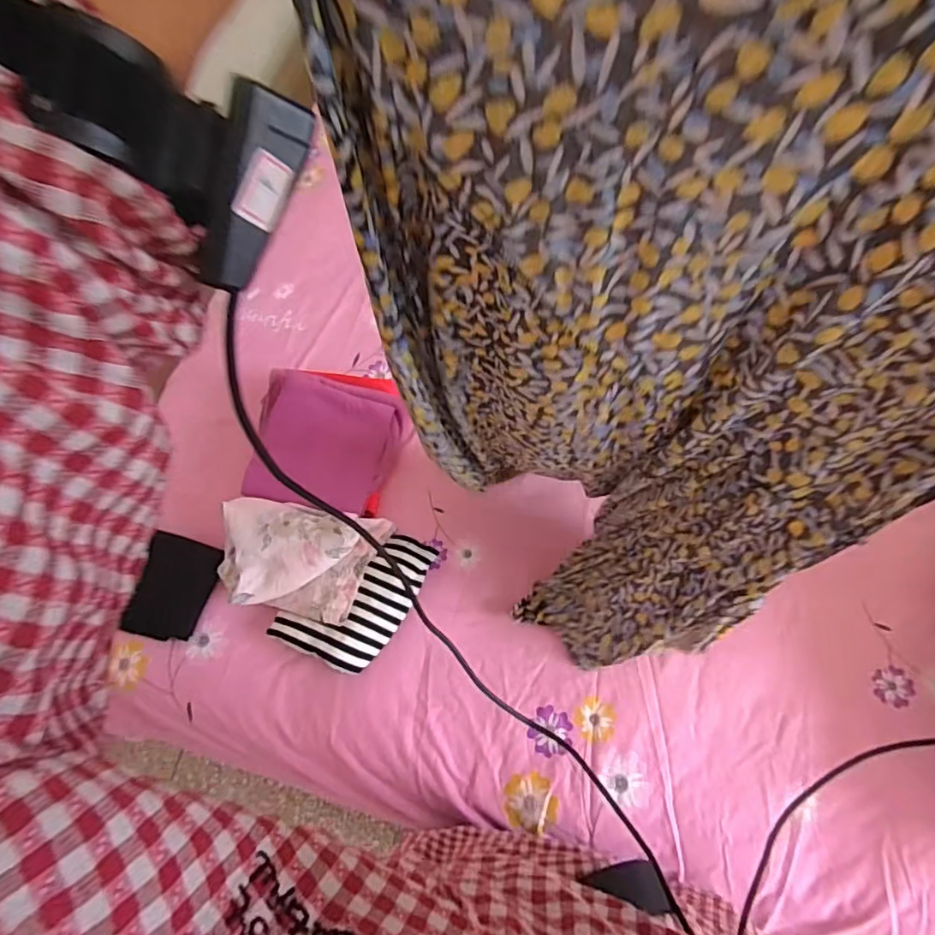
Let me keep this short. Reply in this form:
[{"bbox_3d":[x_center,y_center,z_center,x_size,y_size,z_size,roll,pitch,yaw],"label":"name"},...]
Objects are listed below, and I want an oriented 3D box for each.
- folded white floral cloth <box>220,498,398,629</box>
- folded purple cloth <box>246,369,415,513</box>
[{"bbox_3d":[-0.247,0.128,0.866,0.228,0.095,0.161,11,67,8],"label":"folded white floral cloth"},{"bbox_3d":[-0.217,-0.036,0.937,0.223,0.050,0.200,12,80,-9],"label":"folded purple cloth"}]

